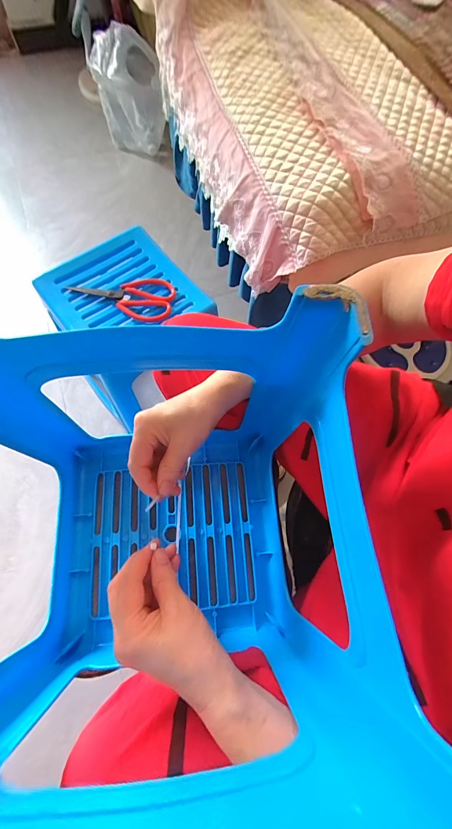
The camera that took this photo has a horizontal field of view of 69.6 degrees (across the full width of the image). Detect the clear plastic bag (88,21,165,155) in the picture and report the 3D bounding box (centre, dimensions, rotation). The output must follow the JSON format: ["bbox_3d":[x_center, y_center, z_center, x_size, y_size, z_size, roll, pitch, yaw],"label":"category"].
[{"bbox_3d":[-0.315,-1.048,1.111,0.210,0.311,0.255,-14,70,-8],"label":"clear plastic bag"}]

